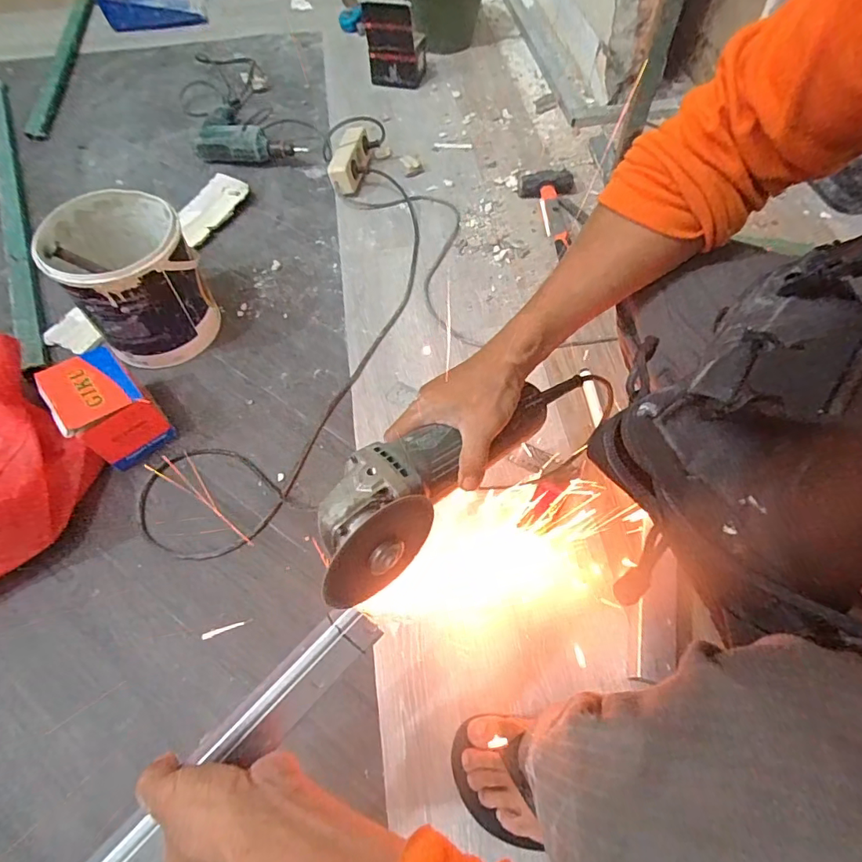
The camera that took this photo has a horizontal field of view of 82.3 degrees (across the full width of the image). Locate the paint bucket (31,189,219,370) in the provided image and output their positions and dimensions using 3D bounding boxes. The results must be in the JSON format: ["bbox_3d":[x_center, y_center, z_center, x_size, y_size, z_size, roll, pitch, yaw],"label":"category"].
[{"bbox_3d":[-0.439,-0.224,0.747,0.168,0.190,0.177,-1,59,1],"label":"paint bucket"}]

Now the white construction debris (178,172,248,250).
[{"bbox_3d":[-0.433,-0.433,0.959,0.082,0.035,0.180,24,63,15],"label":"white construction debris"}]

